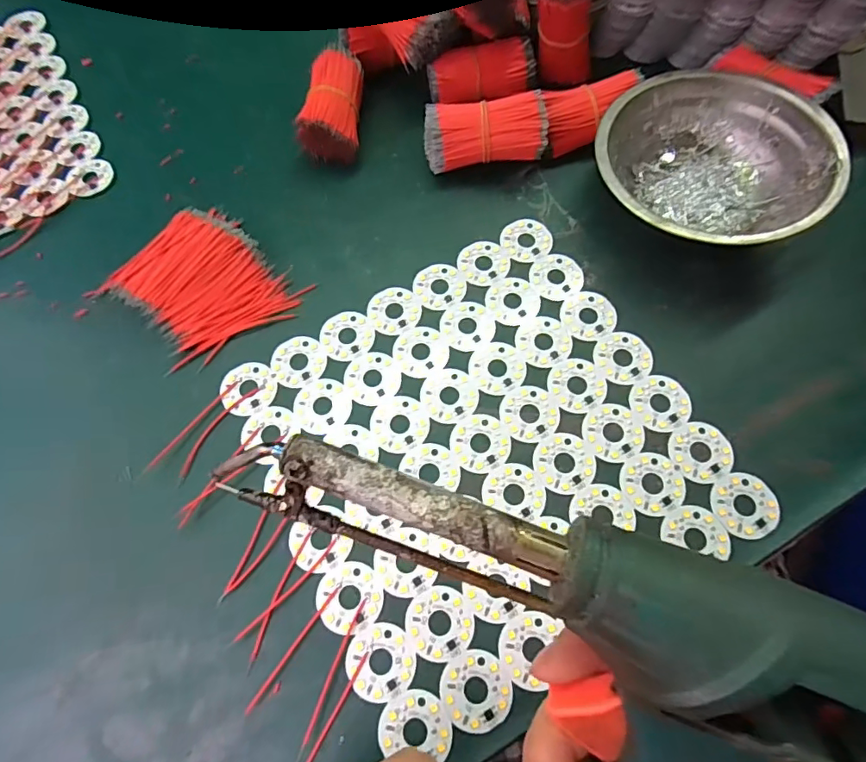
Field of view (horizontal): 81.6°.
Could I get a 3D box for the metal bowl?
[{"bbox_3d":[0.158,-0.121,0.293,0.121,0.045,0.121,-1,69,2],"label":"metal bowl"}]

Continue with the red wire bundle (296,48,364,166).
[{"bbox_3d":[-0.065,-0.180,0.325,0.038,0.031,0.068,5,82,4],"label":"red wire bundle"}]

